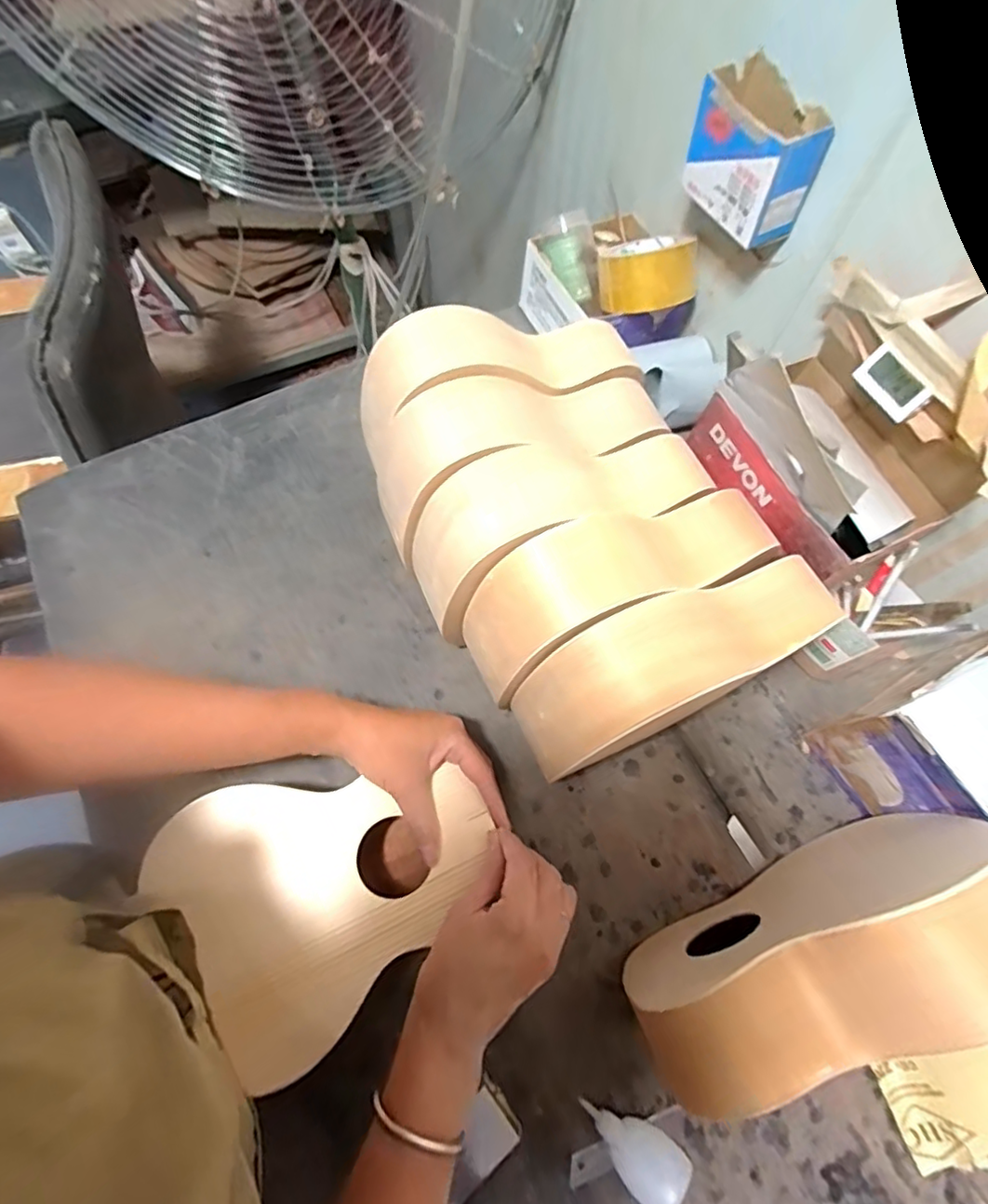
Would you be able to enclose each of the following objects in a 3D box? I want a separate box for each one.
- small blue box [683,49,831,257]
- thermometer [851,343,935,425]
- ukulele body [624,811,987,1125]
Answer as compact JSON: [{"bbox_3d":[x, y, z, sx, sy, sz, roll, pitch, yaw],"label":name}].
[{"bbox_3d":[0.225,-0.387,0.501,0.060,0.093,0.112,-25,71,-10],"label":"small blue box"},{"bbox_3d":[0.318,-0.174,0.452,0.015,0.035,0.056,-16,68,-29],"label":"thermometer"},{"bbox_3d":[0.223,0.242,0.391,0.260,0.209,0.070,-25,71,-10],"label":"ukulele body"}]

